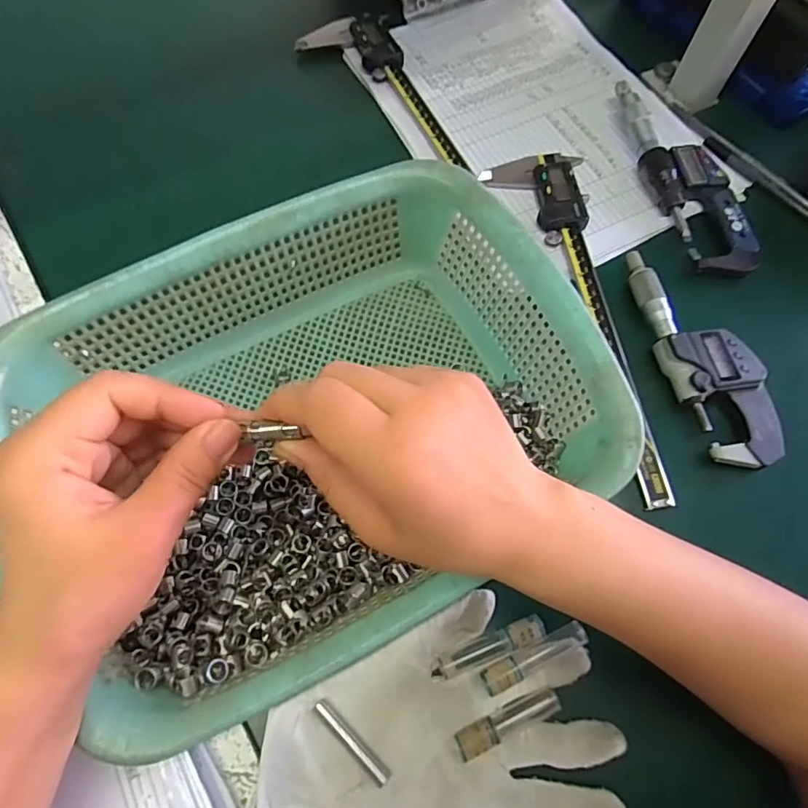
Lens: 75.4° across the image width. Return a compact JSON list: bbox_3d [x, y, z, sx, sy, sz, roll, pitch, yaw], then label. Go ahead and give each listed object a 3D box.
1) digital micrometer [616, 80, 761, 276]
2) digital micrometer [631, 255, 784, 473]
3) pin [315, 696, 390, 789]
[{"bbox_3d":[0.217,-0.177,0.404,0.053,0.023,0.181,-12,68,-6],"label":"digital micrometer"},{"bbox_3d":[0.193,-0.035,0.341,0.052,0.021,0.158,-18,69,-8],"label":"digital micrometer"},{"bbox_3d":[-0.027,0.173,0.268,0.049,0.006,0.008,41,73,14],"label":"pin"}]

